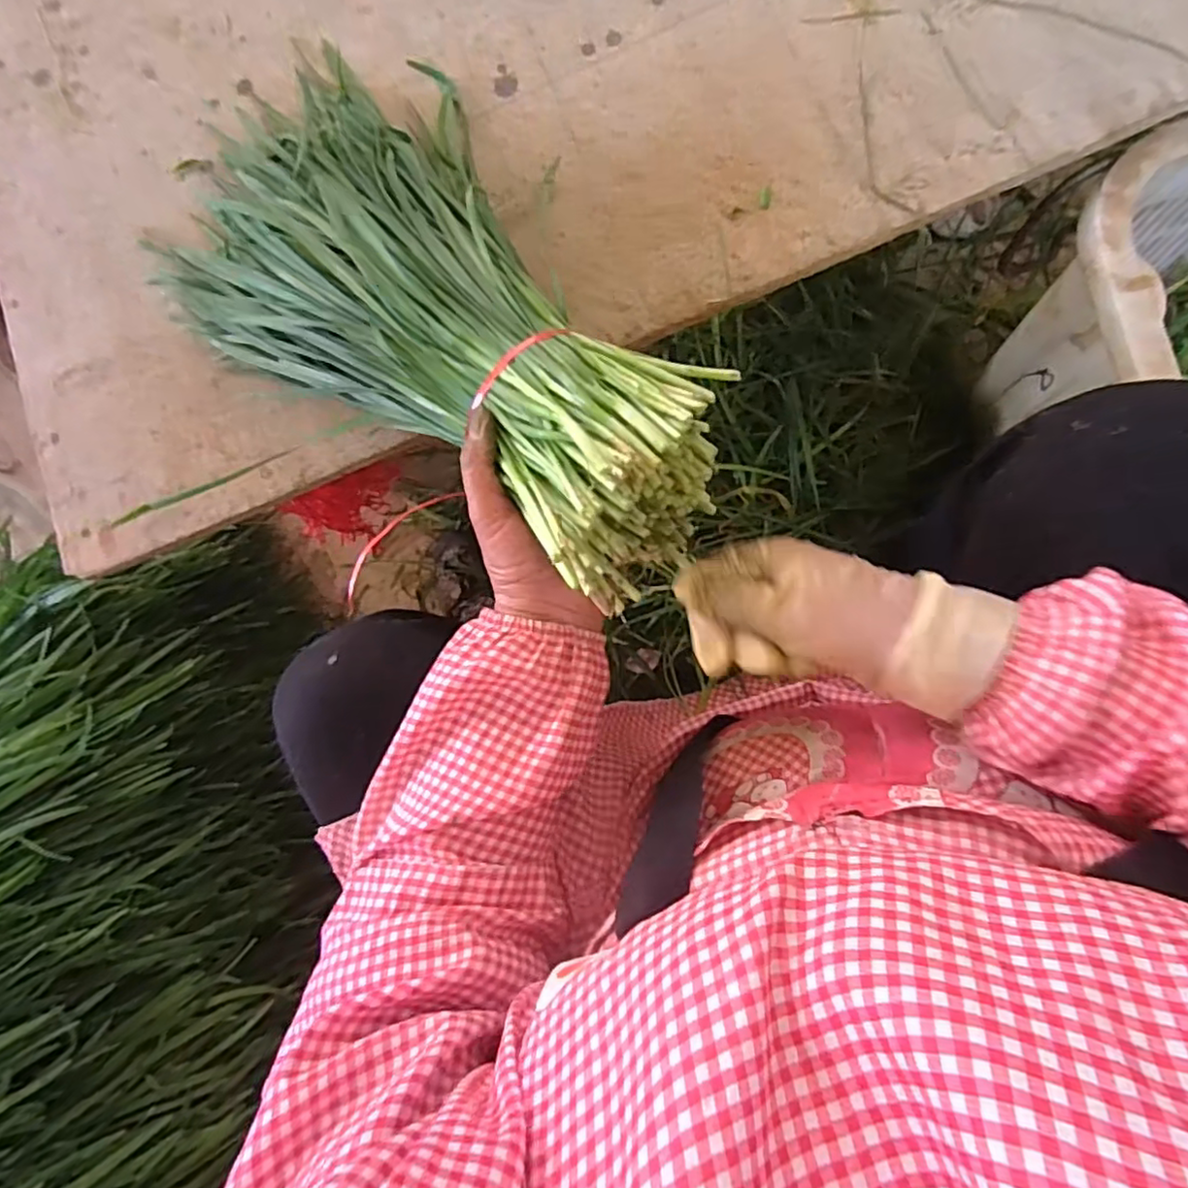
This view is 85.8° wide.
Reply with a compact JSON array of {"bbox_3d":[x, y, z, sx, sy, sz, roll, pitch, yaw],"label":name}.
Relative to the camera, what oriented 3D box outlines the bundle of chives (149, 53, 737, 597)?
[{"bbox_3d":[-0.106,-0.179,0.387,0.209,0.074,0.441,-47,66,1],"label":"bundle of chives"}]

